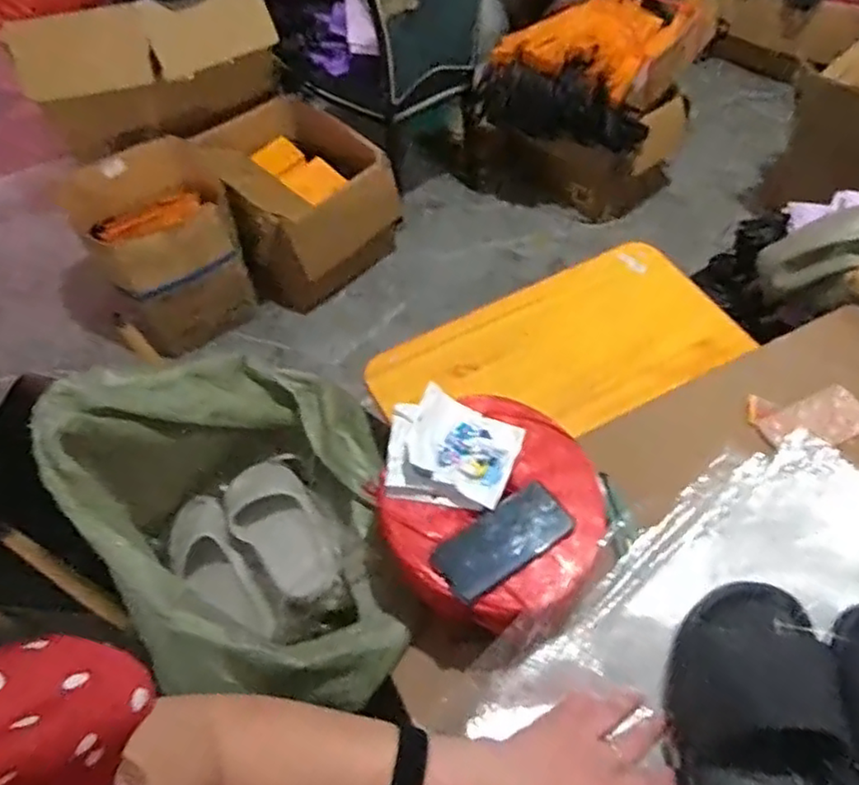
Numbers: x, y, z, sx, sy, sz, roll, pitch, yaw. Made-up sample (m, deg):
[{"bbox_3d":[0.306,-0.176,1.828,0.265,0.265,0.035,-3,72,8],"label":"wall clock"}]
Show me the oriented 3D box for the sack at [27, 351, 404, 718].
[{"bbox_3d":[-0.246,0.158,0.863,0.347,0.317,0.455,-11,57,-5],"label":"sack"}]

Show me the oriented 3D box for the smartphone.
[{"bbox_3d":[0.086,0.171,0.765,0.164,0.010,0.074,-33,61,-18],"label":"smartphone"}]

